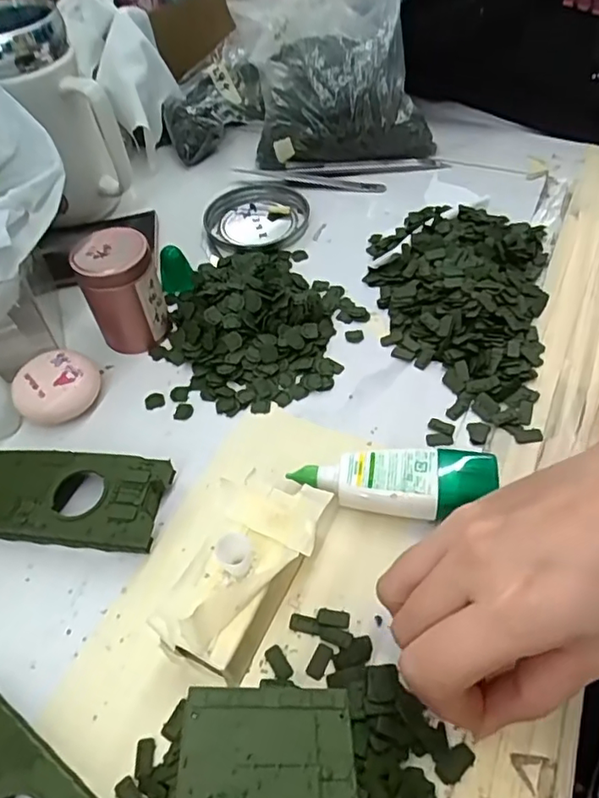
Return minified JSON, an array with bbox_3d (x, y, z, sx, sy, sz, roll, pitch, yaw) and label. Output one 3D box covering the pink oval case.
[{"bbox_3d":[-0.141,-0.006,0.346,0.047,0.026,0.040,-27,54,-15],"label":"pink oval case"}]

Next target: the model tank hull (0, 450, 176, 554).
[{"bbox_3d":[-0.121,0.051,0.300,0.105,0.022,0.048,5,52,10],"label":"model tank hull"}]

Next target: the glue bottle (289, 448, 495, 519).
[{"bbox_3d":[0.045,0.042,0.288,0.095,0.026,0.030,2,52,8],"label":"glue bottle"}]

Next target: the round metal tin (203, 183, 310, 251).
[{"bbox_3d":[-0.033,-0.137,0.454,0.076,0.016,0.081,-3,51,4],"label":"round metal tin"}]

